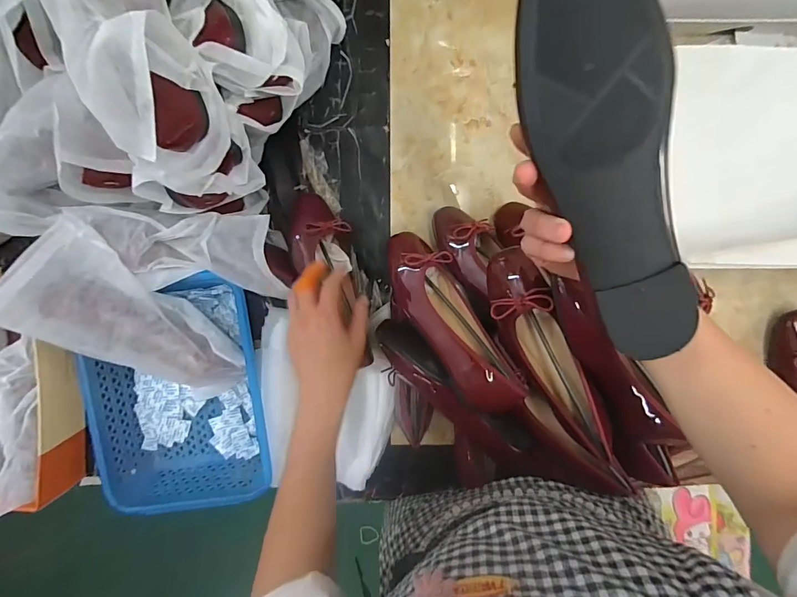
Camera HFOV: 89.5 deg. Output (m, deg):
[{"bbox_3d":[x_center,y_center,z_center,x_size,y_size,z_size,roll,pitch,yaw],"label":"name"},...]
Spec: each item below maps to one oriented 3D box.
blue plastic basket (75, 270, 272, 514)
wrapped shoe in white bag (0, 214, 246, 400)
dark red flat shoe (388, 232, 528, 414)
[{"bbox_3d":[-0.309,0.135,0.587,0.234,0.088,0.320,-6,97,1],"label":"blue plastic basket"},{"bbox_3d":[-0.345,0.046,0.533,0.149,0.081,0.291,-42,124,5],"label":"wrapped shoe in white bag"},{"bbox_3d":[0.060,0.028,0.505,0.088,0.053,0.252,-33,81,4],"label":"dark red flat shoe"}]

